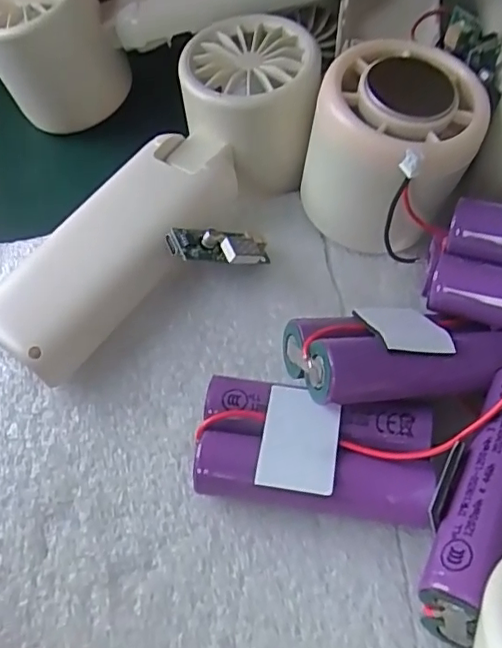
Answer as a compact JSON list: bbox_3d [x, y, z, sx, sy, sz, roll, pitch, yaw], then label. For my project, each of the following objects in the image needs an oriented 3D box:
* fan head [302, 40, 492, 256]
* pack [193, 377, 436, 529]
[{"bbox_3d":[0.052,-0.061,0.218,0.056,0.058,0.054,-34,60,-22],"label":"fan head"},{"bbox_3d":[0.017,0.038,0.171,0.064,0.022,0.034,7,52,9],"label":"pack"}]

